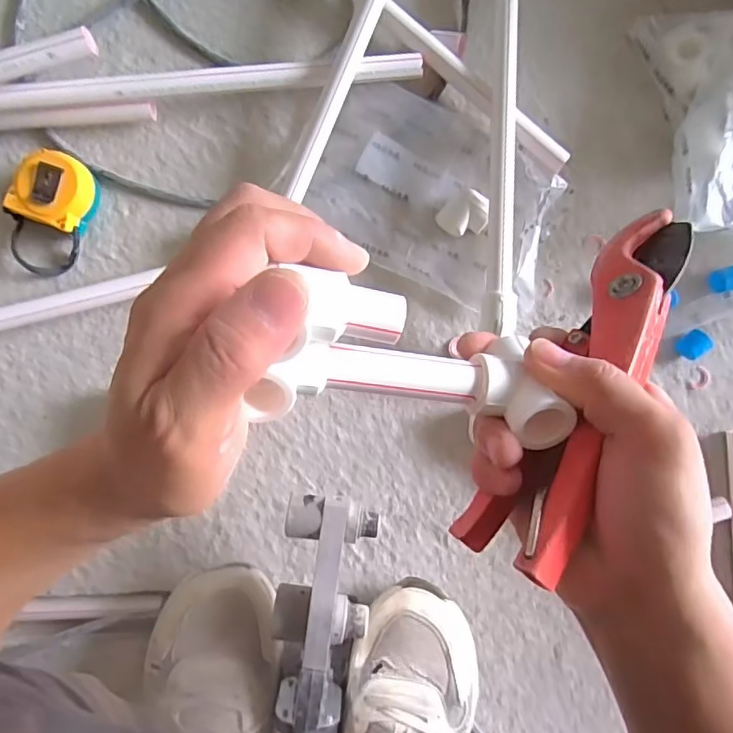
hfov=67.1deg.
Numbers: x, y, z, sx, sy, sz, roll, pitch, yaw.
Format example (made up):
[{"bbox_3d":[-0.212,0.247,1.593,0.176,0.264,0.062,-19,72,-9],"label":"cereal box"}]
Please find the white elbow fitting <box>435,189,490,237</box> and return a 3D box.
[{"bbox_3d":[0.090,-0.136,0.503,0.045,0.030,0.039,-43,89,-2],"label":"white elbow fitting"}]

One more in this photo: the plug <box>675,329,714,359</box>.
[{"bbox_3d":[0.302,-0.021,0.509,0.024,0.026,0.020,-40,89,-2],"label":"plug"}]

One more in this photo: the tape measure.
[{"bbox_3d":[-0.278,-0.134,0.486,0.065,0.040,0.102,18,88,-1],"label":"tape measure"}]

